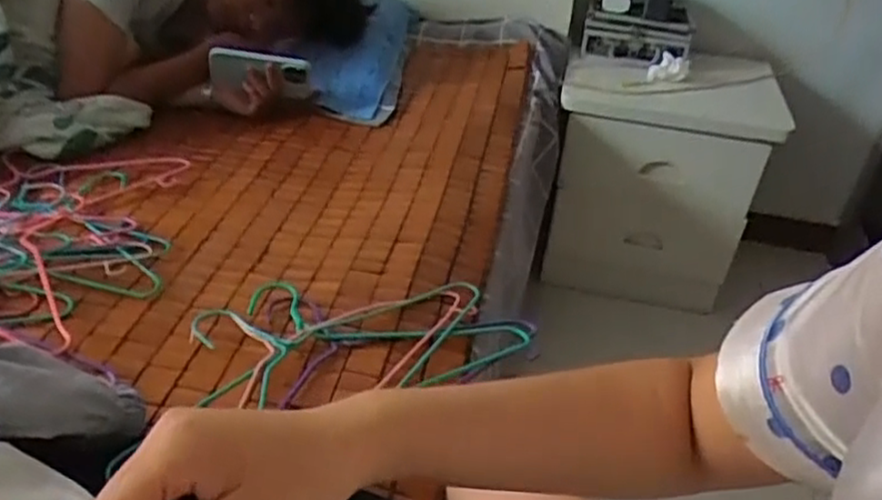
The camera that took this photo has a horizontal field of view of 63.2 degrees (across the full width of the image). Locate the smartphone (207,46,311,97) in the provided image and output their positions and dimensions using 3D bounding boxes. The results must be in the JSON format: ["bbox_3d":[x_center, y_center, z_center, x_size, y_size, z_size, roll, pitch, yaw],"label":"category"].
[{"bbox_3d":[-0.286,-0.283,1.138,0.154,0.075,0.015,3,53,-20],"label":"smartphone"}]

